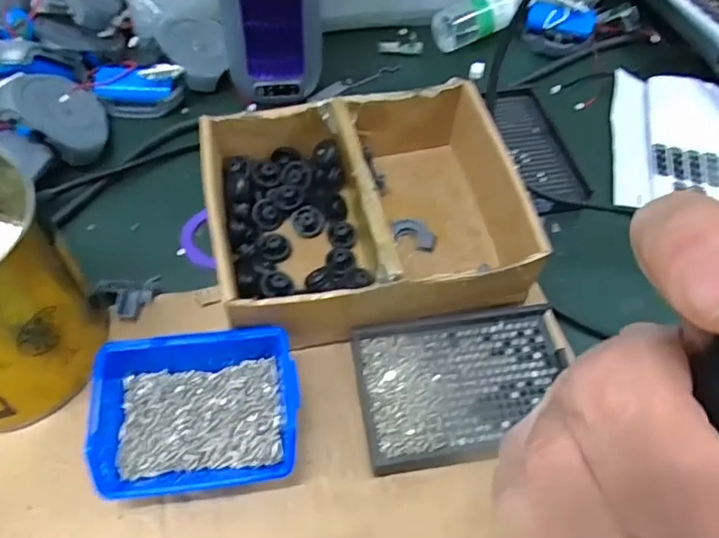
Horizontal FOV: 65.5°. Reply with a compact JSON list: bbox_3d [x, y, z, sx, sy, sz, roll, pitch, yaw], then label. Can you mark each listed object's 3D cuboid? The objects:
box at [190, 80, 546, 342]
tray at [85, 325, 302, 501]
[{"bbox_3d":[-0.001,-0.046,0.397,0.199,0.067,0.168,-7,57,-9],"label":"box"},{"bbox_3d":[-0.092,0.080,0.328,0.112,0.042,0.091,-4,56,-8],"label":"tray"}]

